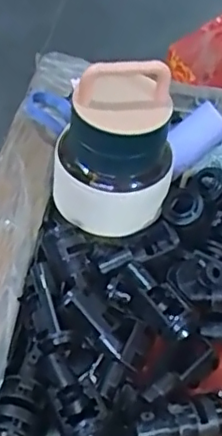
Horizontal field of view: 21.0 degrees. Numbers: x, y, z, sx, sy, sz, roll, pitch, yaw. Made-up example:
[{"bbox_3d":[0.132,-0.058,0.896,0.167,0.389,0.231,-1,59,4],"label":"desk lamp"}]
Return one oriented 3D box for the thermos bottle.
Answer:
[{"bbox_3d":[0.001,-0.042,0.379,0.072,0.110,0.063,12,47,6],"label":"thermos bottle"}]

